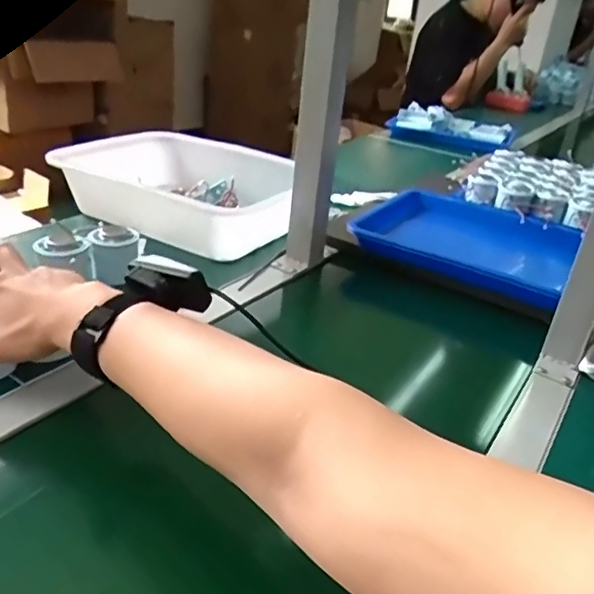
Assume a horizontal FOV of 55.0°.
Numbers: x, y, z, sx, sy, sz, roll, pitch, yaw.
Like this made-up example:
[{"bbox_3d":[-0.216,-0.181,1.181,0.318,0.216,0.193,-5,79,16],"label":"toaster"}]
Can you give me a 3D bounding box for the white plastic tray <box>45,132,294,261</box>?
[{"bbox_3d":[-0.147,-0.159,0.854,0.345,0.080,0.260,19,32,23],"label":"white plastic tray"}]

